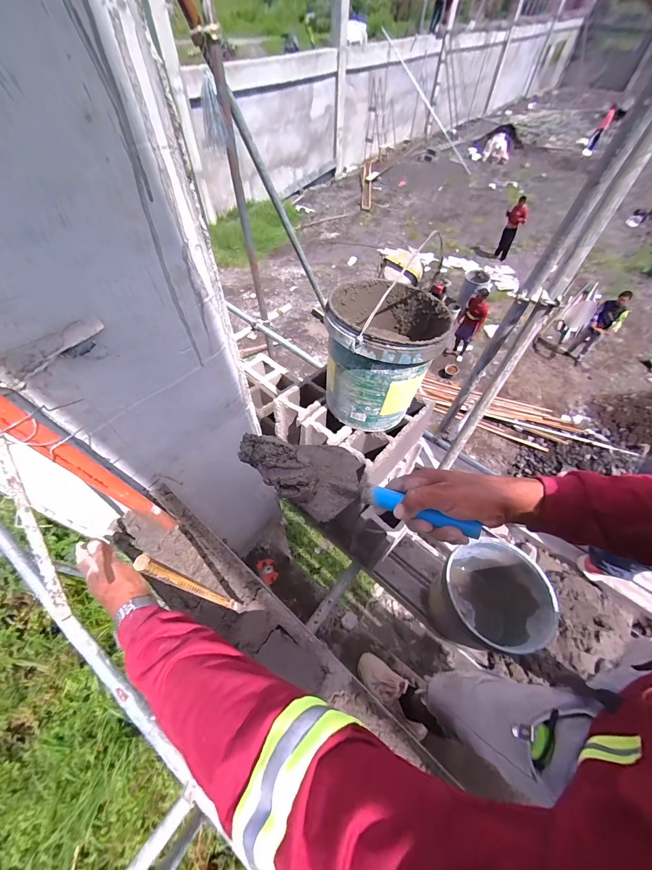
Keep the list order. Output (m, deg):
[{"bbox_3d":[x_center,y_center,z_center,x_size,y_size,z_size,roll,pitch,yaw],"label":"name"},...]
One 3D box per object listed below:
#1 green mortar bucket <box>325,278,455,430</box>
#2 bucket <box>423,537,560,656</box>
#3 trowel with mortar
[{"bbox_3d":[0.154,-0.238,0.888,0.286,0.302,0.308,1,56,-1],"label":"green mortar bucket"},{"bbox_3d":[0.537,0.545,1.078,0.295,0.311,0.343,32,61,19],"label":"bucket"},{"bbox_3d":[0.032,0.064,0.441,0.314,0.097,0.092,19,57,9],"label":"trowel with mortar"}]

